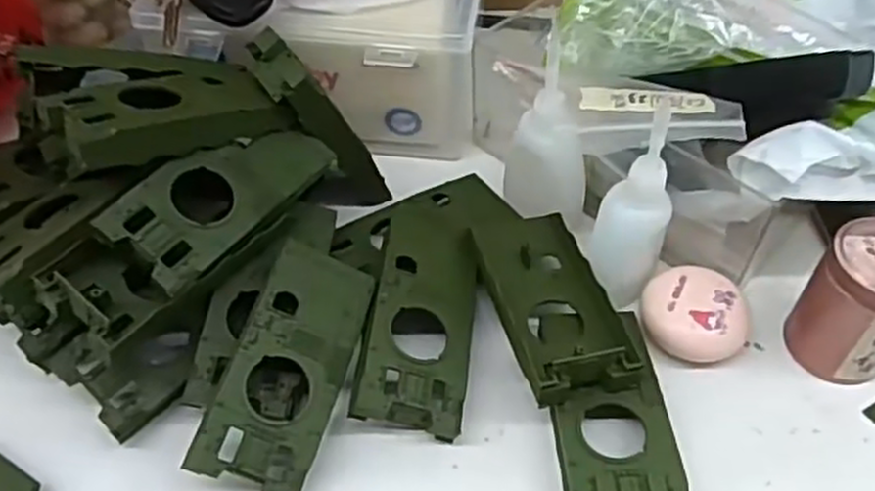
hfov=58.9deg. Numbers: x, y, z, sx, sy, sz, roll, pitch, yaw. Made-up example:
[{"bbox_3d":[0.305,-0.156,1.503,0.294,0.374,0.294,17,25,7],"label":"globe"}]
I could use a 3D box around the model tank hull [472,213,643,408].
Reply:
[{"bbox_3d":[0.050,0.021,0.359,0.049,0.021,0.111,-11,42,-7],"label":"model tank hull"}]

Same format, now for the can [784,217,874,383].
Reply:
[{"bbox_3d":[0.186,0.025,0.339,0.043,0.064,0.045,0,48,0],"label":"can"}]

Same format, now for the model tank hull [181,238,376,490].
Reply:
[{"bbox_3d":[-0.063,0.050,0.329,0.049,0.020,0.106,30,59,-12],"label":"model tank hull"}]

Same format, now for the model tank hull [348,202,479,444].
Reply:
[{"bbox_3d":[-0.006,0.025,0.356,0.046,0.024,0.124,5,54,5],"label":"model tank hull"}]

